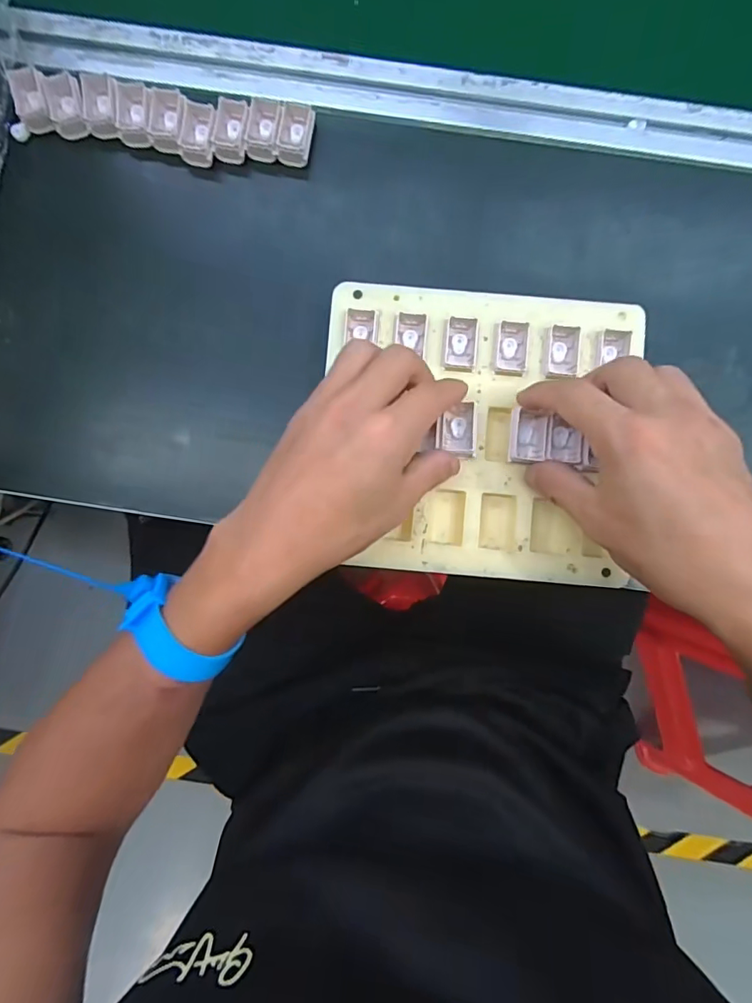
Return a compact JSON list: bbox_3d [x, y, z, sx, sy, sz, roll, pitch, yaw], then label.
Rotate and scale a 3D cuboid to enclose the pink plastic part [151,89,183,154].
[{"bbox_3d":[-0.141,-0.257,0.340,0.023,0.015,0.041,2,89,3],"label":"pink plastic part"}]

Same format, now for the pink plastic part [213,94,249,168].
[{"bbox_3d":[-0.099,-0.250,0.339,0.021,0.013,0.036,7,89,3],"label":"pink plastic part"}]

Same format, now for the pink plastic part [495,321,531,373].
[{"bbox_3d":[0.087,-0.098,0.318,0.019,0.012,0.031,6,89,3],"label":"pink plastic part"}]

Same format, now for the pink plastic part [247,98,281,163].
[{"bbox_3d":[-0.076,-0.253,0.341,0.022,0.012,0.035,6,89,3],"label":"pink plastic part"}]

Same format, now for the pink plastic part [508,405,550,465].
[{"bbox_3d":[0.093,-0.039,0.304,0.023,0.013,0.032,7,89,3],"label":"pink plastic part"}]

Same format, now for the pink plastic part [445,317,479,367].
[{"bbox_3d":[0.055,-0.101,0.318,0.019,0.008,0.030,6,89,3],"label":"pink plastic part"}]

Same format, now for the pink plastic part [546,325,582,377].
[{"bbox_3d":[0.119,-0.096,0.317,0.021,0.011,0.031,1,88,3],"label":"pink plastic part"}]

